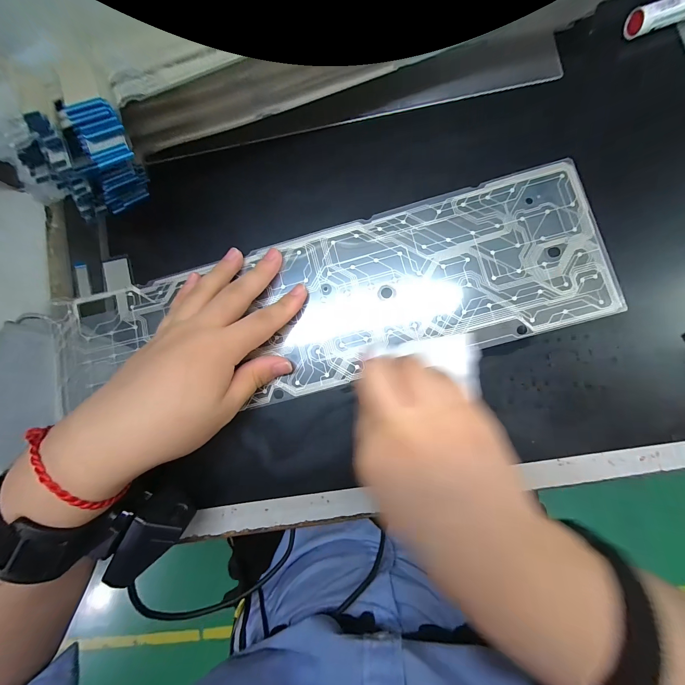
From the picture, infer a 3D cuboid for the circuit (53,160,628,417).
[{"bbox_3d":[-0.015,-0.031,0.231,0.413,0.011,0.127,-11,84,4],"label":"circuit"}]

